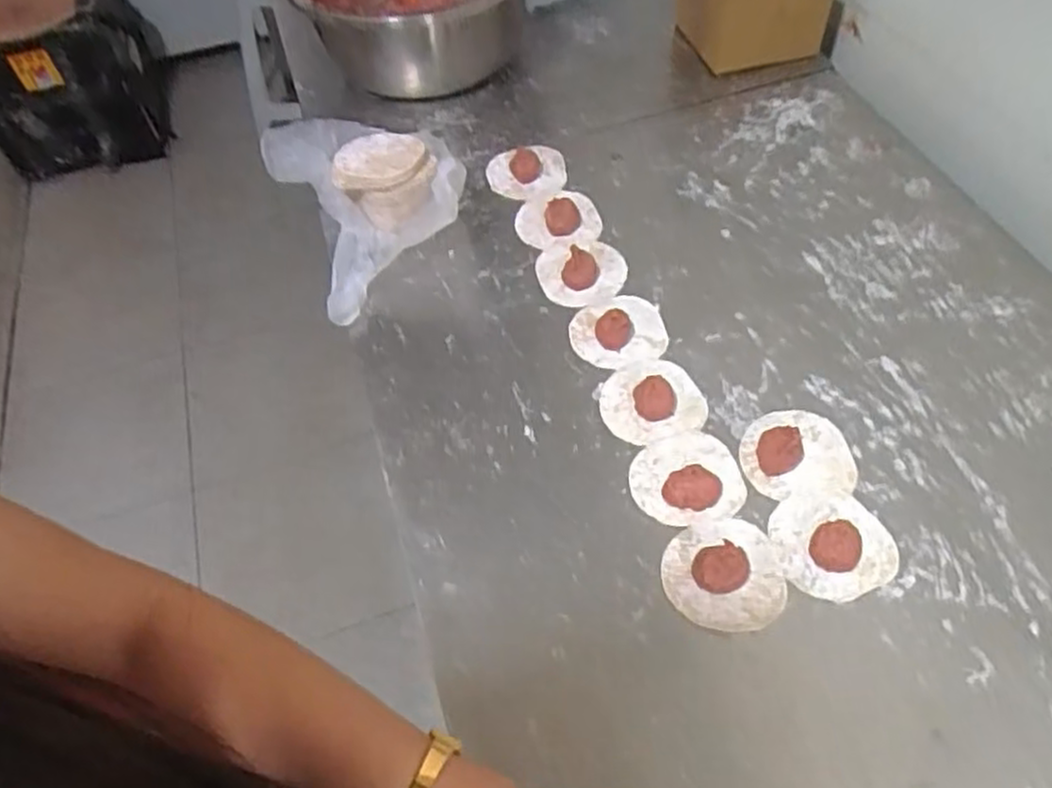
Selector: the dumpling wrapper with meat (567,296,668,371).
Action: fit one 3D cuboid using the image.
[{"bbox_3d":[0.083,-0.059,0.655,0.084,0.027,0.077,-12,55,-3],"label":"dumpling wrapper with meat"}]

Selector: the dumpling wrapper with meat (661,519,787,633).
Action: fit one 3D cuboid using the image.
[{"bbox_3d":[0.136,0.120,0.517,0.080,0.025,0.076,-10,55,-2],"label":"dumpling wrapper with meat"}]

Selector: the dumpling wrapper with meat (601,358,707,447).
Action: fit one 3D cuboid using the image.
[{"bbox_3d":[0.103,0.003,0.614,0.081,0.017,0.070,-19,55,-8],"label":"dumpling wrapper with meat"}]

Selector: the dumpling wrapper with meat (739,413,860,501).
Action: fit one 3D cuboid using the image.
[{"bbox_3d":[0.206,0.040,0.573,0.082,0.022,0.074,-5,55,2],"label":"dumpling wrapper with meat"}]

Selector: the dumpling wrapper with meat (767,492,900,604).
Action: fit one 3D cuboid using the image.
[{"bbox_3d":[0.217,0.101,0.528,0.081,0.020,0.079,-10,55,-1],"label":"dumpling wrapper with meat"}]

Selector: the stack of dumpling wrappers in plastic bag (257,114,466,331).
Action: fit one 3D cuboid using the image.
[{"bbox_3d":[-0.160,-0.210,0.746,0.158,0.082,0.255,-24,56,-11],"label":"stack of dumpling wrappers in plastic bag"}]

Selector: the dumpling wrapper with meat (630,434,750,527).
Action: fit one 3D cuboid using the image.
[{"bbox_3d":[0.122,0.062,0.568,0.083,0.020,0.074,-19,55,-8],"label":"dumpling wrapper with meat"}]

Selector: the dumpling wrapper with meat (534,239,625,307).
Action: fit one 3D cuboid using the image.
[{"bbox_3d":[0.052,-0.116,0.705,0.081,0.020,0.076,-6,55,1],"label":"dumpling wrapper with meat"}]

